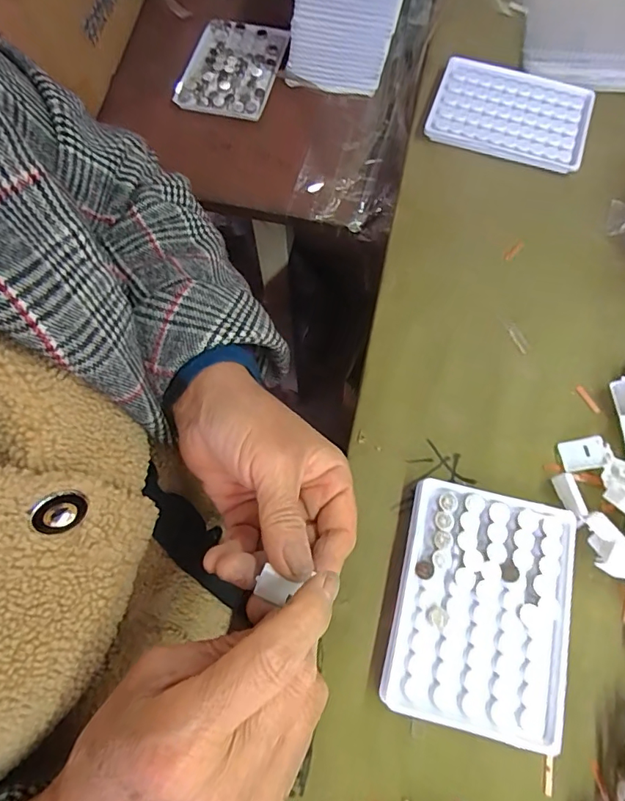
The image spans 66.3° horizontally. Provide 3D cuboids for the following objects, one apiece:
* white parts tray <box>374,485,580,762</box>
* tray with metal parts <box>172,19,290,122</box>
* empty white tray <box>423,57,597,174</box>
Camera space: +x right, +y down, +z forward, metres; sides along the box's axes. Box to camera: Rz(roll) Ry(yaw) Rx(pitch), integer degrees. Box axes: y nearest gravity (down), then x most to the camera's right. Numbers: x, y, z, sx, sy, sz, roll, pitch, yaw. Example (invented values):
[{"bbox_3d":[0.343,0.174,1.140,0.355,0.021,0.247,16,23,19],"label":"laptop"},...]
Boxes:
[{"bbox_3d":[0.100,0.120,0.282,0.096,0.018,0.130,12,70,7],"label":"white parts tray"},{"bbox_3d":[-0.083,-0.344,0.500,0.093,0.019,0.118,15,71,8],"label":"tray with metal parts"},{"bbox_3d":[0.171,-0.249,0.415,0.130,0.017,0.086,17,71,8],"label":"empty white tray"}]

